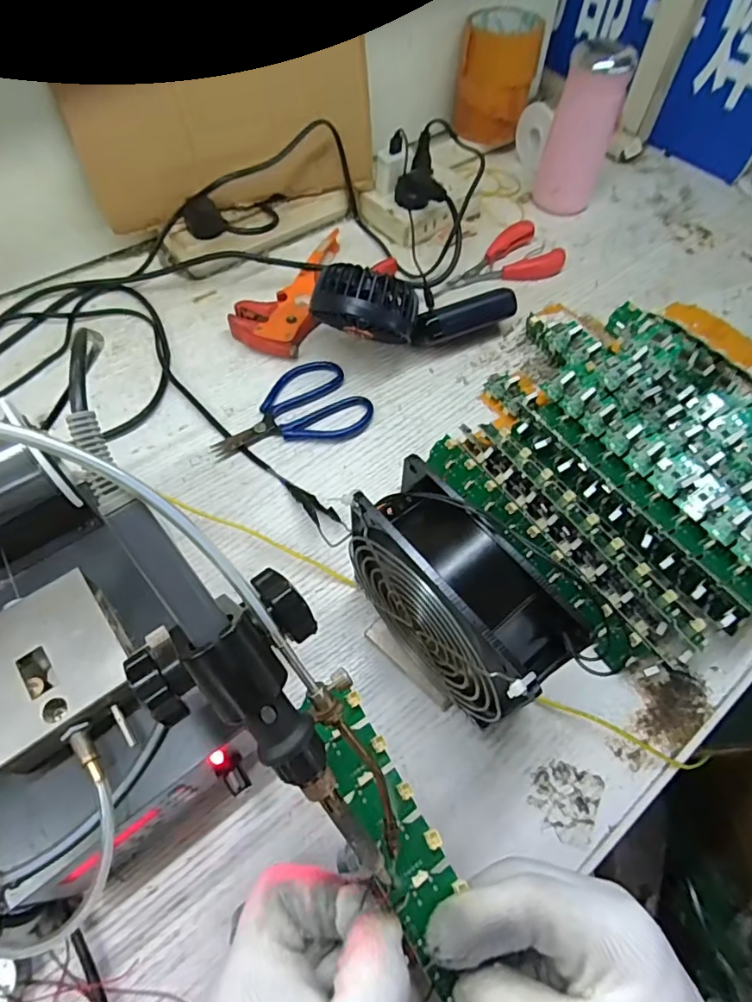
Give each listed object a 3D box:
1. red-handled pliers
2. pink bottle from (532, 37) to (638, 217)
[{"bbox_3d":[0.120,-0.243,0.539,0.137,0.016,0.069,-24,63,-15],"label":"red-handled pliers"},{"bbox_3d":[0.215,-0.385,0.558,0.067,0.133,0.069,18,61,8],"label":"pink bottle"}]

